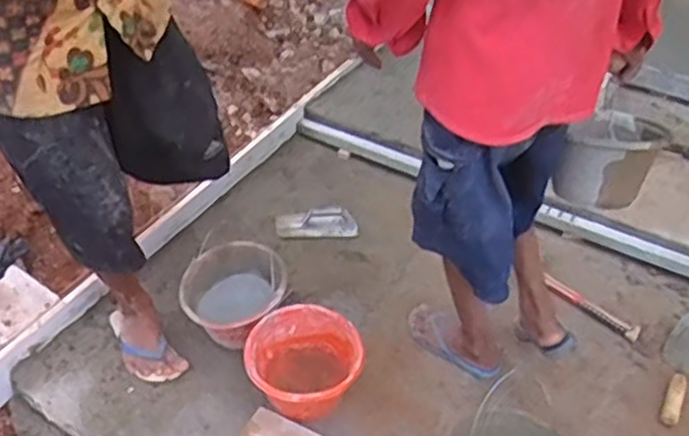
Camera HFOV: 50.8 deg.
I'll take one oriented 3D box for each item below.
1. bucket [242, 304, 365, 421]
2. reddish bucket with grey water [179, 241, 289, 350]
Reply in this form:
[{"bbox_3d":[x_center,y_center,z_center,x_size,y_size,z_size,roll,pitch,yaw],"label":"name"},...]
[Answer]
[{"bbox_3d":[-0.082,0.312,1.544,0.235,0.142,0.225,0,40,0],"label":"bucket"},{"bbox_3d":[-0.255,0.194,1.693,0.239,0.163,0.227,0,40,0],"label":"reddish bucket with grey water"}]

